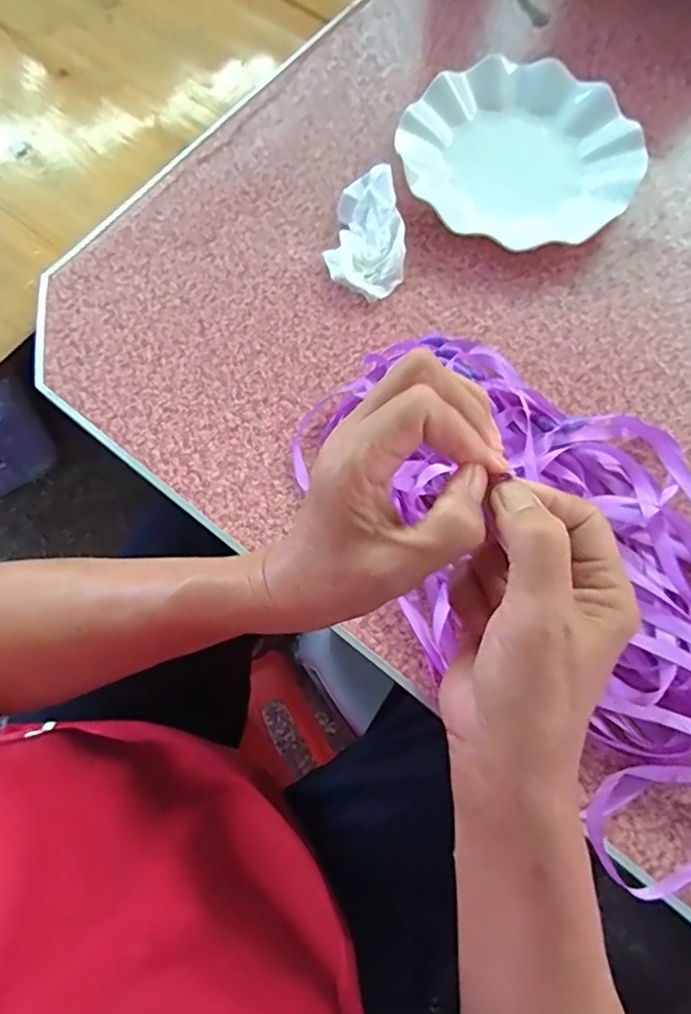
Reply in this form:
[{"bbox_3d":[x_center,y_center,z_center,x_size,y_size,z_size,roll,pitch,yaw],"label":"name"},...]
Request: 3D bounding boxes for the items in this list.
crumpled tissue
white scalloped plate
[{"bbox_3d":[0.014,-0.210,0.447,0.060,0.029,0.096,-10,73,-4],"label":"crumpled tissue"},{"bbox_3d":[0.142,-0.289,0.478,0.185,0.026,0.185,0,72,-1],"label":"white scalloped plate"}]

